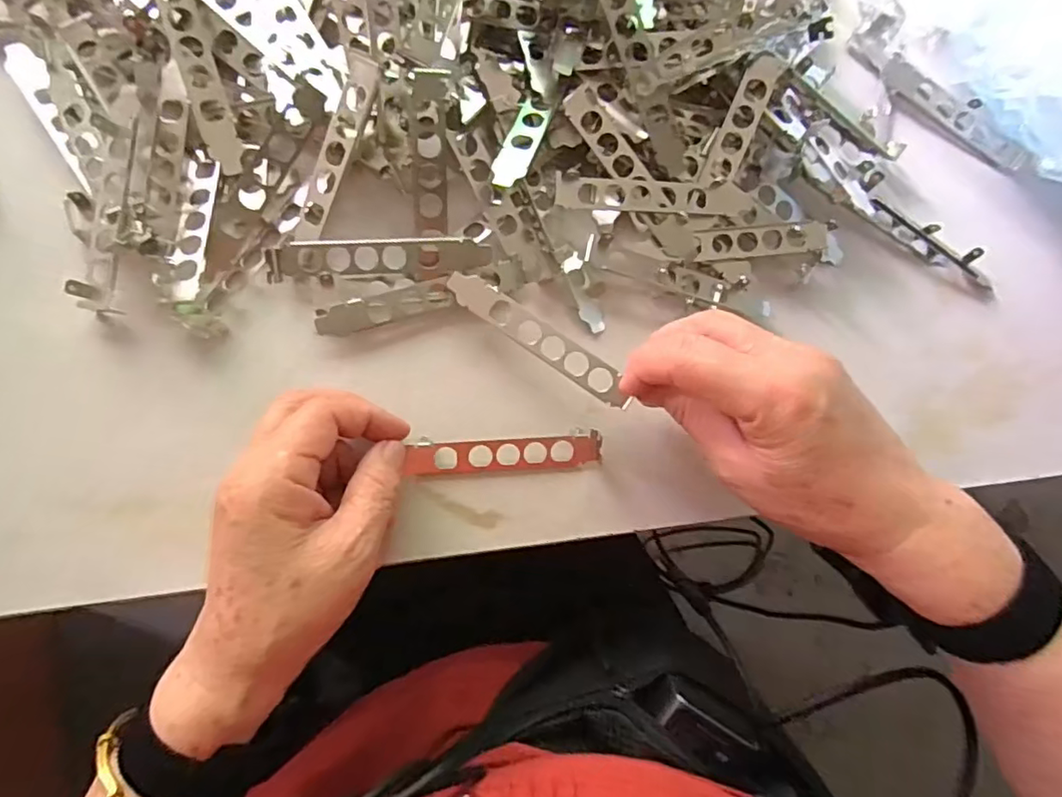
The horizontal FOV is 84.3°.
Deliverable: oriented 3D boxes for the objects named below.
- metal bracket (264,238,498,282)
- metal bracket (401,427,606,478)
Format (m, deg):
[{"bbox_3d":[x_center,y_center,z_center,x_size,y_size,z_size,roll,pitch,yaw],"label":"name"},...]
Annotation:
[{"bbox_3d":[-0.084,-0.078,0.328,0.121,0.021,0.020,-3,81,-8],"label":"metal bracket"},{"bbox_3d":[-0.014,0.031,0.330,0.108,0.009,0.022,-4,84,-10],"label":"metal bracket"}]

